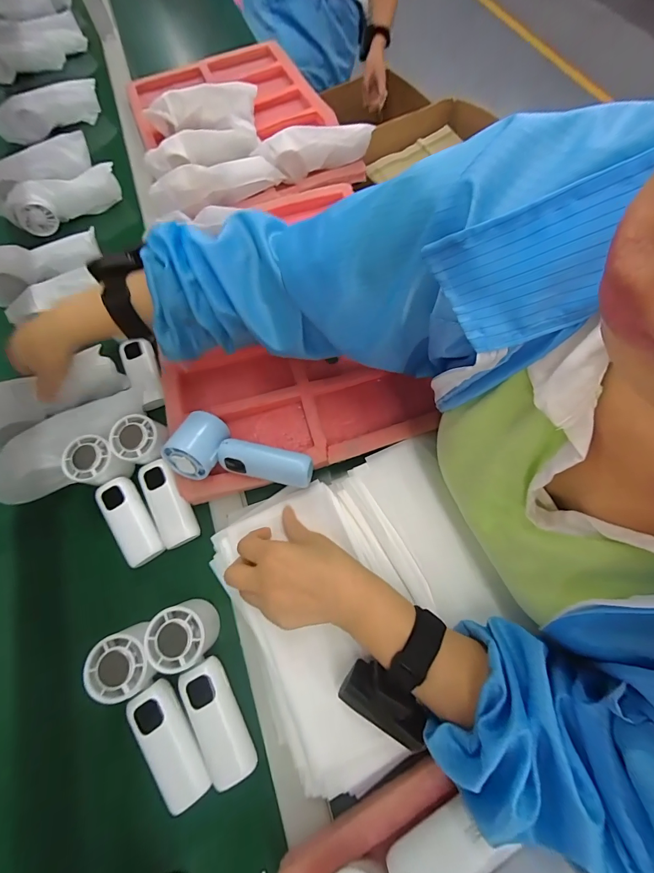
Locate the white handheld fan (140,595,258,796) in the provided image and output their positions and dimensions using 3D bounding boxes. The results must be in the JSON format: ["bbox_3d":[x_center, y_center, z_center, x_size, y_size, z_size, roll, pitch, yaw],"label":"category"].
[{"bbox_3d":[-0.117,0.233,0.331,0.053,0.048,0.152,-23,70,-9],"label":"white handheld fan"}]

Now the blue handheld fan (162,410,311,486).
[{"bbox_3d":[-0.094,0.030,0.385,0.148,0.049,0.068,24,70,9],"label":"blue handheld fan"}]

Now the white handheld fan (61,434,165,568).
[{"bbox_3d":[-0.238,0.071,0.412,0.050,0.039,0.155,-32,85,-12],"label":"white handheld fan"}]

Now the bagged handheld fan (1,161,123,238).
[{"bbox_3d":[-0.445,-0.402,0.609,0.183,0.057,0.042,-23,70,-9],"label":"bagged handheld fan"}]

